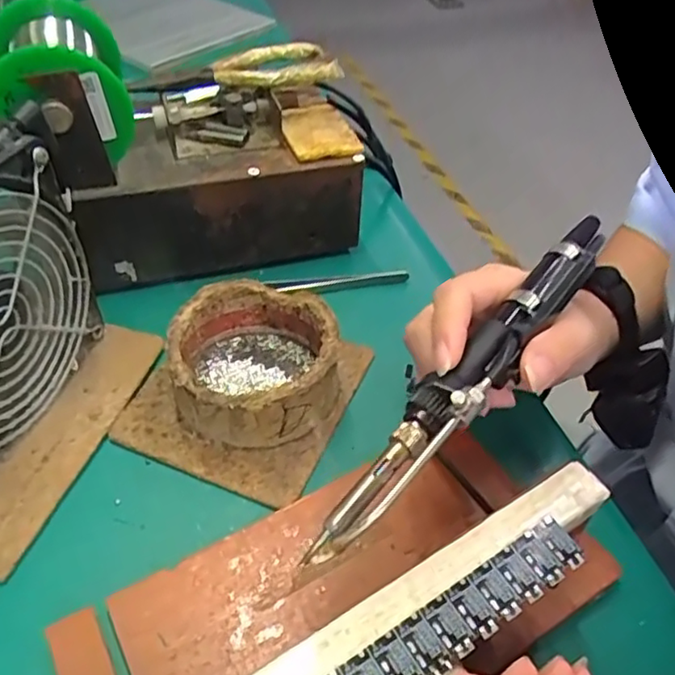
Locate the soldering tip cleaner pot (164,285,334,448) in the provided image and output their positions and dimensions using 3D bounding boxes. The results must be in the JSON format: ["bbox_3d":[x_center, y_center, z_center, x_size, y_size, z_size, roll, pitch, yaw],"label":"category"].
[{"bbox_3d":[-0.042,0.013,0.314,0.079,0.040,0.082,1,46,-1],"label":"soldering tip cleaner pot"}]

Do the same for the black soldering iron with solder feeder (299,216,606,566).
[{"bbox_3d":[0.061,0.006,0.253,0.026,0.020,0.204,33,60,26],"label":"black soldering iron with solder feeder"}]

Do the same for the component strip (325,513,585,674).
[{"bbox_3d":[0.043,0.096,0.213,0.108,0.004,0.022,-25,52,-25],"label":"component strip"}]

